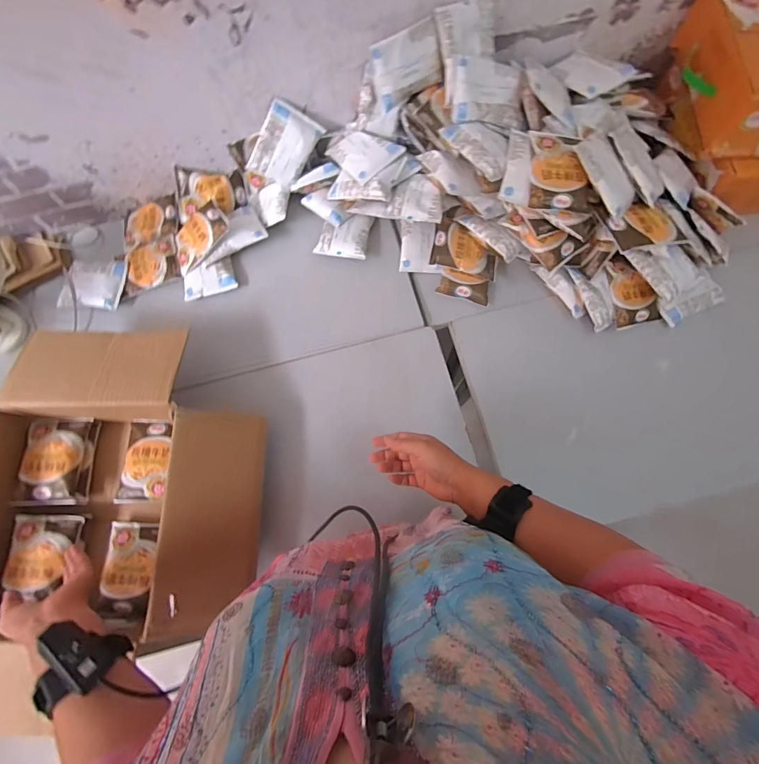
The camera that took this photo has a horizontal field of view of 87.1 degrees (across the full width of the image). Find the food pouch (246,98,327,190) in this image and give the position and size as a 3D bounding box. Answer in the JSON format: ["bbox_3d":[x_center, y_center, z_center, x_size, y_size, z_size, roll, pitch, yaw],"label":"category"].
[{"bbox_3d":[-0.173,-0.425,0.726,0.090,0.129,0.022,22,40,-27],"label":"food pouch"}]

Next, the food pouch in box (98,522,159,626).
[{"bbox_3d":[-0.383,0.293,0.612,0.074,0.021,0.142,0,75,1],"label":"food pouch in box"}]

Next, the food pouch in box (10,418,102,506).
[{"bbox_3d":[-0.512,0.123,0.630,0.100,0.022,0.138,4,75,2],"label":"food pouch in box"}]

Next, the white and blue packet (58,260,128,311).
[{"bbox_3d":[-0.540,-0.186,0.753,0.120,0.021,0.098,9,75,3],"label":"white and blue packet"}]

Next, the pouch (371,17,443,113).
[{"bbox_3d":[0.048,-0.510,0.648,0.105,0.092,0.028,-25,53,3],"label":"pouch"}]

